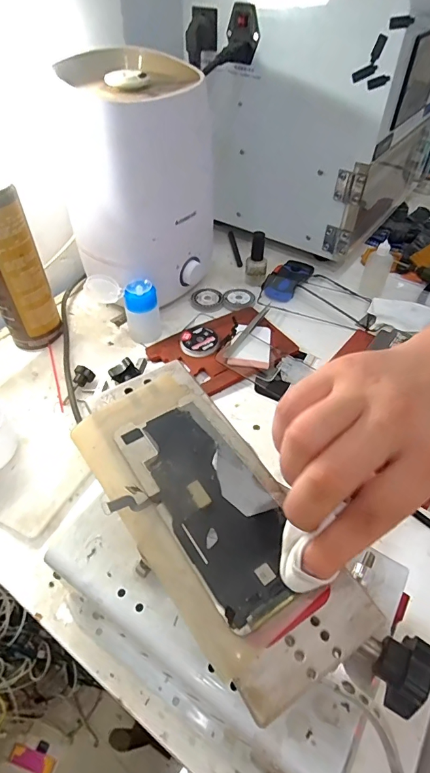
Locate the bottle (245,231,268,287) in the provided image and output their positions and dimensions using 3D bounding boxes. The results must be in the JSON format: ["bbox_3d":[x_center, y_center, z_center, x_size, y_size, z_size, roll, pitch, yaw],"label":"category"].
[{"bbox_3d":[0.062,-0.189,0.609,0.031,0.067,0.033,3,48,3],"label":"bottle"}]

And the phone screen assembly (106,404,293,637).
[{"bbox_3d":[-0.009,0.064,0.229,0.068,0.004,0.130,-27,53,-23],"label":"phone screen assembly"}]

